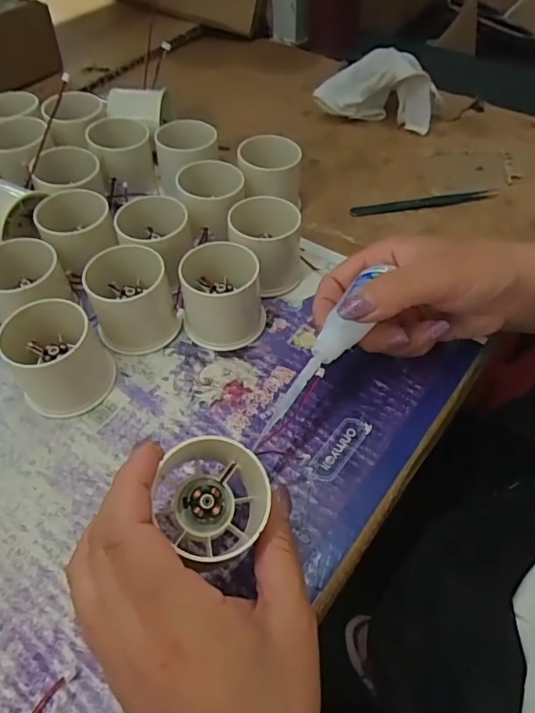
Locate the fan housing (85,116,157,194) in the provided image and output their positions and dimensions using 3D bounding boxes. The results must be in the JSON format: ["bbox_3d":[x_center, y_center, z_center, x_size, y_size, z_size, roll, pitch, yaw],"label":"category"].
[{"bbox_3d":[-0.121,-0.166,0.431,0.051,0.049,0.060,-12,53,-9],"label":"fan housing"}]

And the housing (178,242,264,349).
[{"bbox_3d":[-0.031,-0.044,0.343,0.056,0.045,0.064,-5,53,-4],"label":"housing"}]

